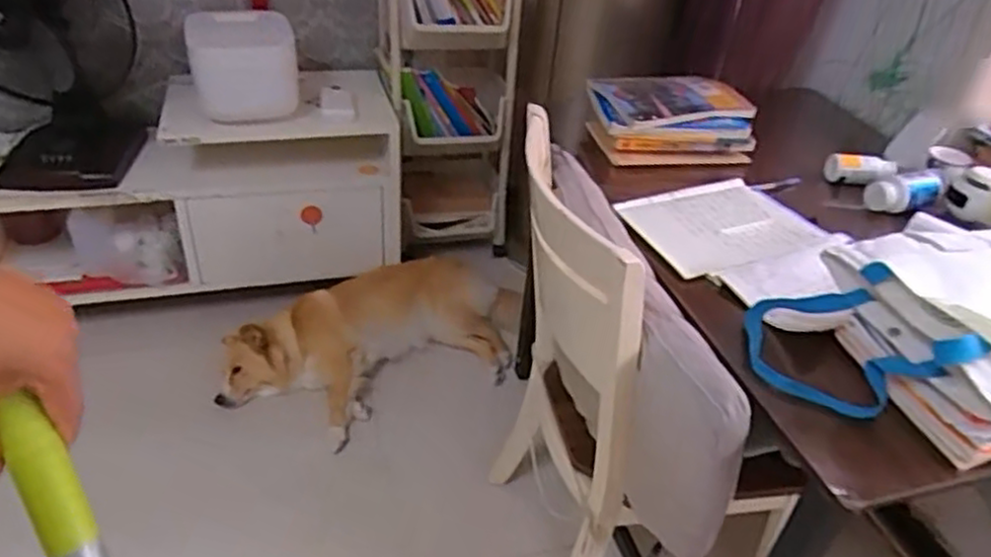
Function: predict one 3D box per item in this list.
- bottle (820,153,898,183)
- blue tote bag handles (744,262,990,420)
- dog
[{"bbox_3d":[0.606,-0.184,1.197,0.108,0.040,0.044,6,33,29],"label":"bottle"},{"bbox_3d":[0.397,0.066,0.806,0.216,0.148,0.118,22,40,21],"label":"blue tote bag handles"},{"bbox_3d":[-0.299,0.173,1.800,0.741,0.213,0.427,-7,38,-16],"label":"dog"}]

